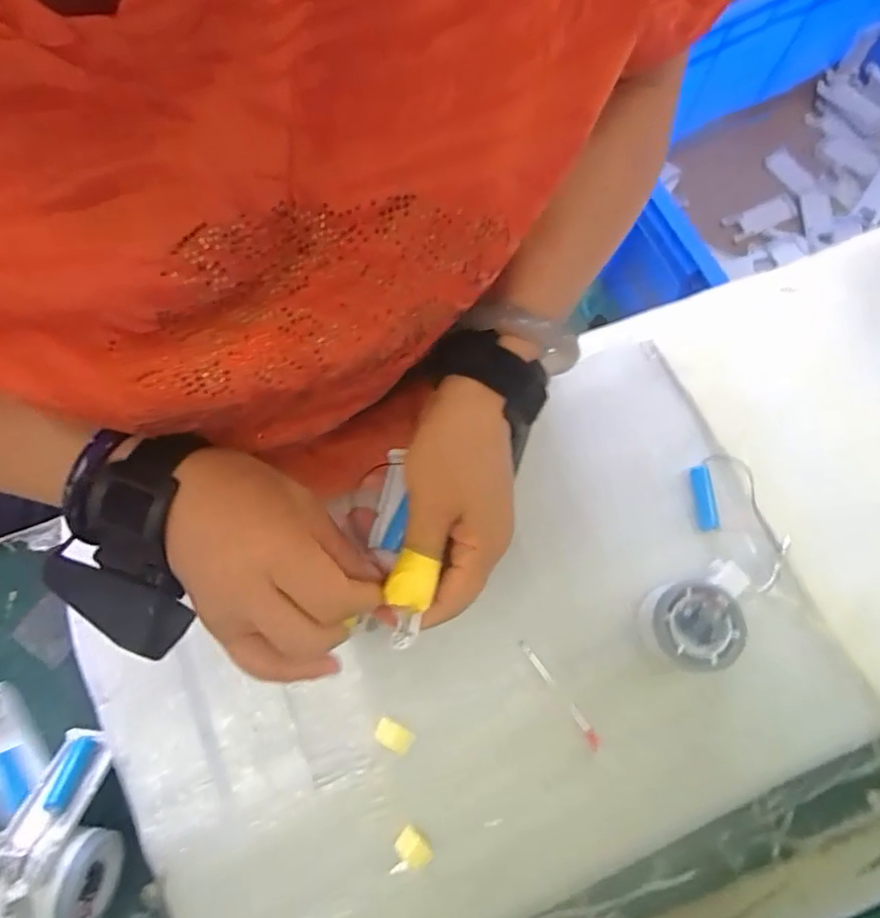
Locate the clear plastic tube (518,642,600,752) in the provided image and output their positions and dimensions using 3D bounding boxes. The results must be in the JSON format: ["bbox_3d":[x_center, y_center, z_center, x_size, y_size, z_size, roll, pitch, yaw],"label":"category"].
[{"bbox_3d":[0.086,0.170,0.433,0.008,0.009,0.086,-34,78,-8],"label":"clear plastic tube"}]

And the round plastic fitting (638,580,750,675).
[{"bbox_3d":[0.174,0.116,0.418,0.055,0.043,0.056,4,75,1],"label":"round plastic fitting"}]

